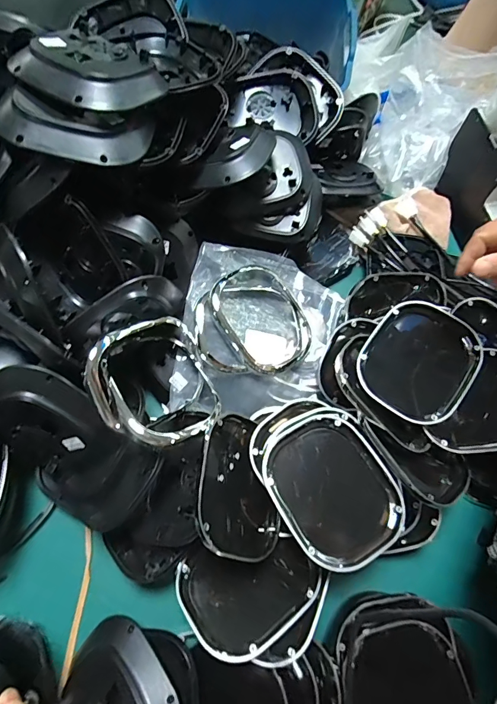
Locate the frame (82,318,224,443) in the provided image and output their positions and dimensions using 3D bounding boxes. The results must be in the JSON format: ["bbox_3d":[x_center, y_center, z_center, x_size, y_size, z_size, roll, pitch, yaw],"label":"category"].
[{"bbox_3d":[-0.100,0.032,0.433,0.136,0.033,0.142,-16,72,-34],"label":"frame"}]

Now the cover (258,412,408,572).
[{"bbox_3d":[0.088,0.135,0.406,0.125,0.022,0.144,-28,70,-12],"label":"cover"}]

